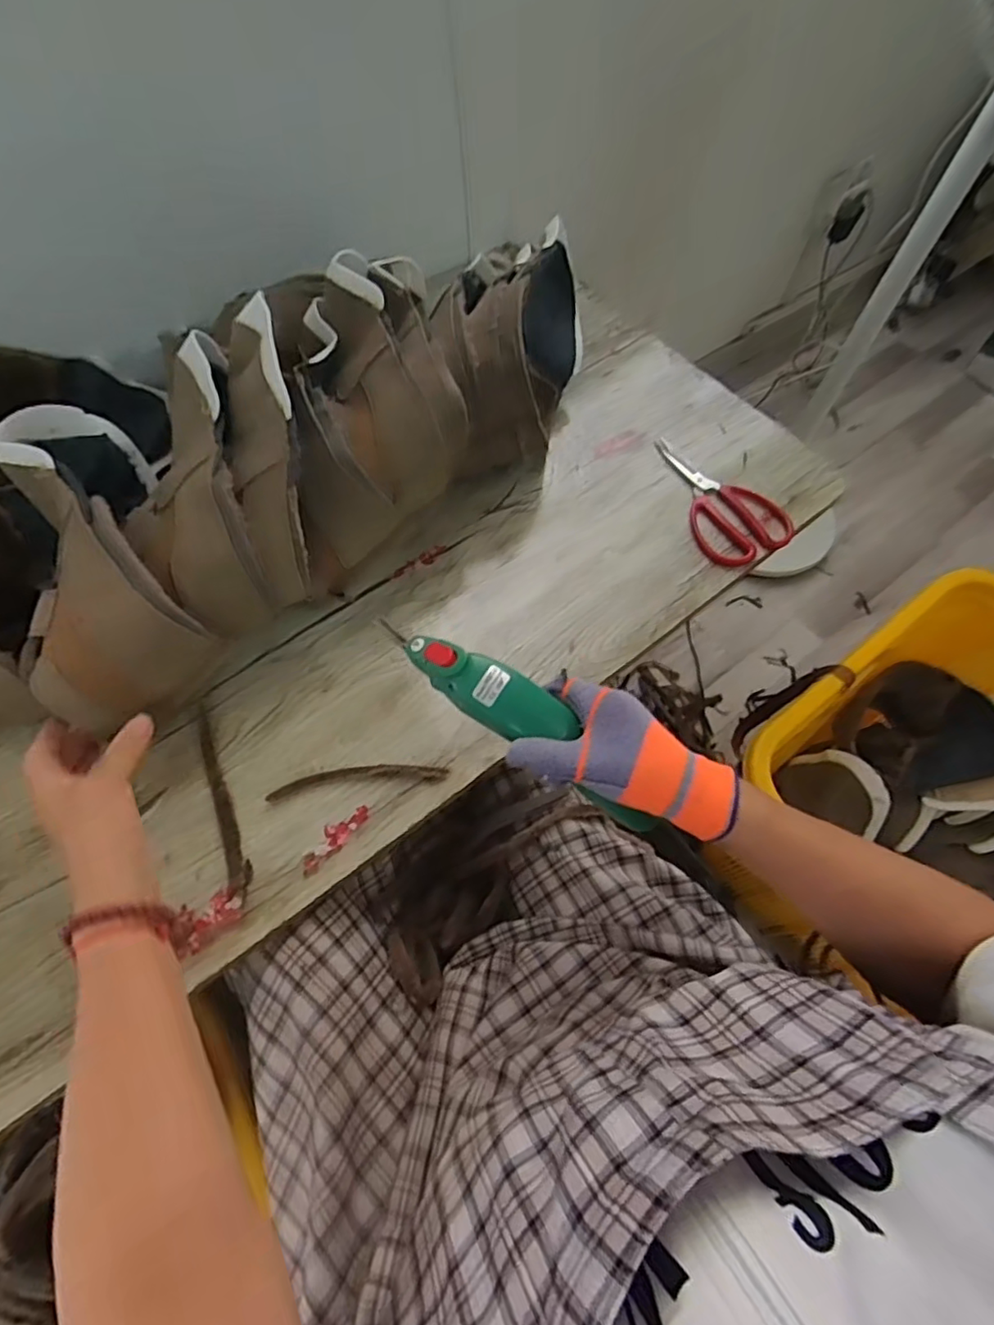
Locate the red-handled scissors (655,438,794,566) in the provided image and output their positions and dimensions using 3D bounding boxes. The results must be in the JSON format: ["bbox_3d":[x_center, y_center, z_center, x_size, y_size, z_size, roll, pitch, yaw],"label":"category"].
[{"bbox_3d":[0.237,-0.186,0.693,0.103,0.013,0.183,-23,64,-16],"label":"red-handled scissors"}]

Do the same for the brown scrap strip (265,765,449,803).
[{"bbox_3d":[-0.113,0.096,0.518,0.143,0.008,0.019,-7,61,-8],"label":"brown scrap strip"}]

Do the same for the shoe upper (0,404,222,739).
[{"bbox_3d":[-0.304,-0.083,0.492,0.114,0.110,0.260,-18,74,-14],"label":"shoe upper"}]

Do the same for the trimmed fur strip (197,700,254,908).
[{"bbox_3d":[-0.221,0.107,0.503,0.016,0.009,0.167,-20,63,-15],"label":"trimmed fur strip"}]

